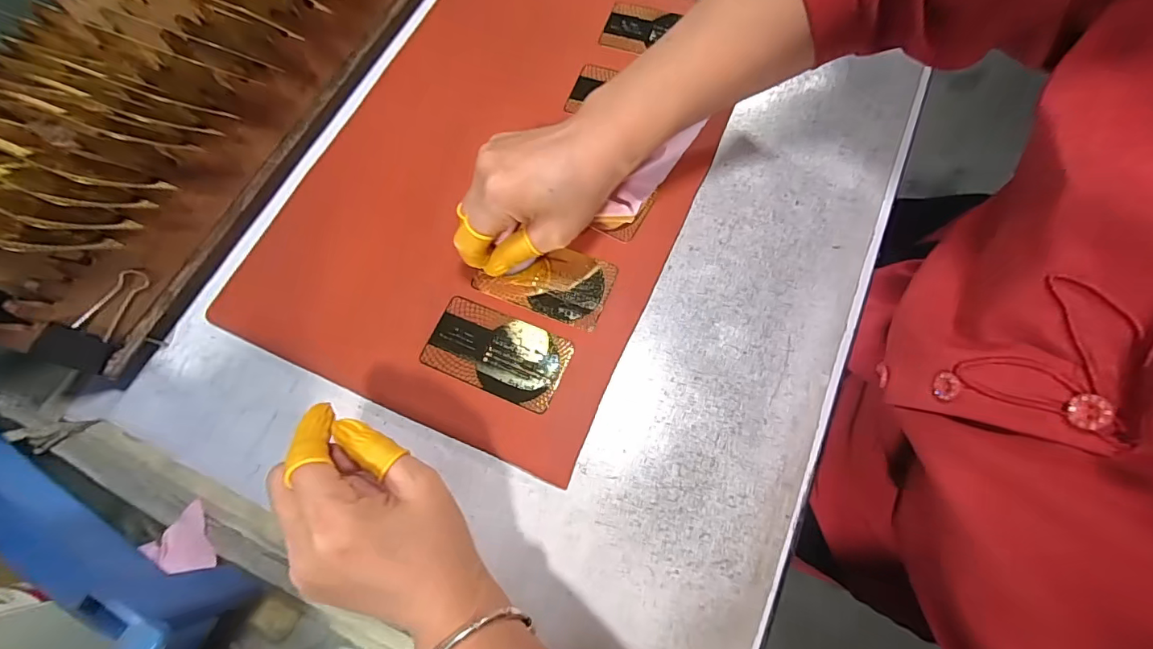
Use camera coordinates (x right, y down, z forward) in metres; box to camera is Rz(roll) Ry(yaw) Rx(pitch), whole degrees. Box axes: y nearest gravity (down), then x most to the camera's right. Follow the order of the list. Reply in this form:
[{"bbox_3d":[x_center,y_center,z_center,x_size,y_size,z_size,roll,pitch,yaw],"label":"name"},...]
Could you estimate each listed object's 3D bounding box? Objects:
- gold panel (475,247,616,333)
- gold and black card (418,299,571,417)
[{"bbox_3d":[-0.020,-0.030,0.315,0.084,0.004,0.047,20,72,8],"label":"gold panel"},{"bbox_3d":[-0.049,0.017,0.301,0.086,0.004,0.049,21,72,8],"label":"gold and black card"}]

